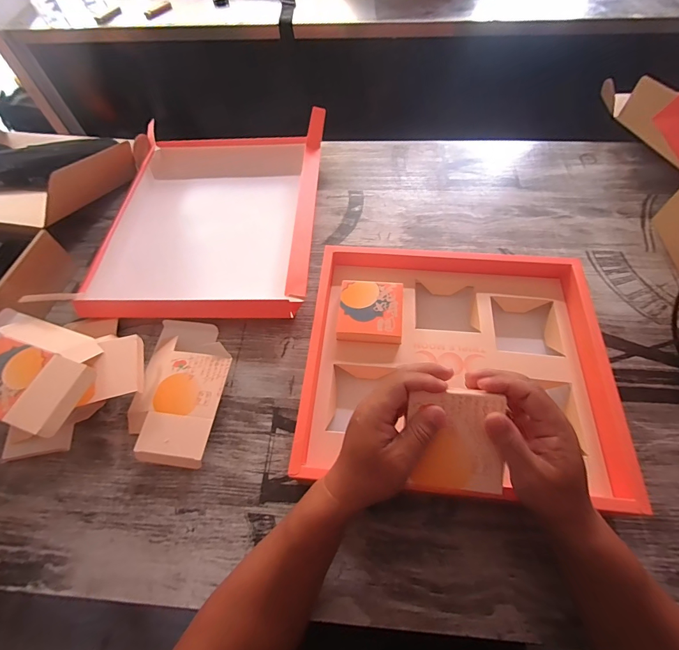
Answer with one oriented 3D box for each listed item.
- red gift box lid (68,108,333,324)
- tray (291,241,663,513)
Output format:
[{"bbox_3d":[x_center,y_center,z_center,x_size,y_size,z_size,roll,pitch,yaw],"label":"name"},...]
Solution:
[{"bbox_3d":[-0.215,-0.196,0.635,0.345,0.048,0.412,-1,61,3],"label":"red gift box lid"},{"bbox_3d":[0.140,0.048,0.465,0.356,0.066,0.320,3,61,5],"label":"tray"}]

